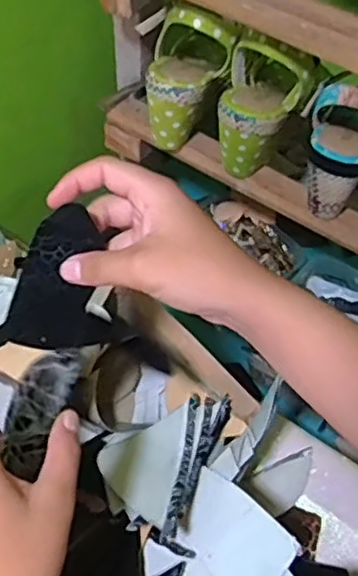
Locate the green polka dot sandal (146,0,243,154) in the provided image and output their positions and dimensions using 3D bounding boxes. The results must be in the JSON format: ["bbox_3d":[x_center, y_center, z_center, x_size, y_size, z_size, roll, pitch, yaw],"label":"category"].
[{"bbox_3d":[-0.003,-0.211,0.660,0.078,0.144,0.066,35,32,19],"label":"green polka dot sandal"}]

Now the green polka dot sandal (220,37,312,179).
[{"bbox_3d":[0.082,-0.179,0.645,0.081,0.127,0.086,9,55,3],"label":"green polka dot sandal"}]

